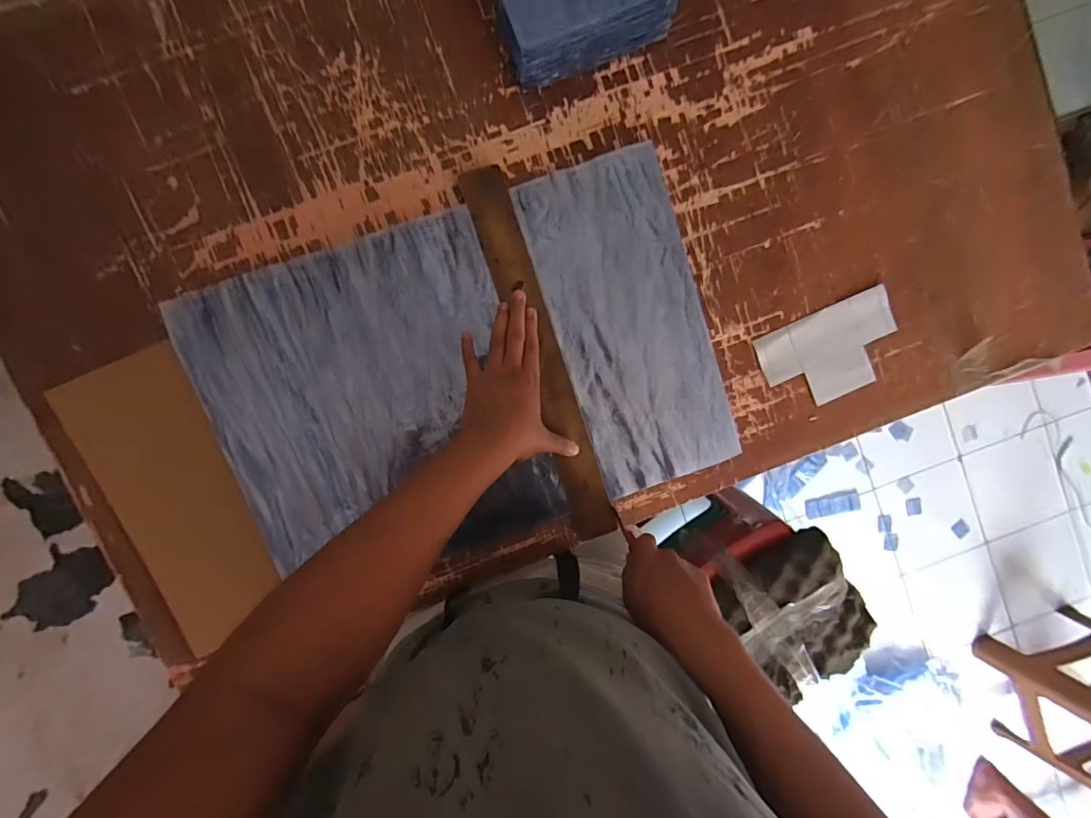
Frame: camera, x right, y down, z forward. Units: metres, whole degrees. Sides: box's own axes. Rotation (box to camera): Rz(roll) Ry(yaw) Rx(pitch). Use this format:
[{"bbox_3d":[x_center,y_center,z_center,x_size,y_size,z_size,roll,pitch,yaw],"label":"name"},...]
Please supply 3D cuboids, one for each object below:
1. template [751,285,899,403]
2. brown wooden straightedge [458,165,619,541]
[{"bbox_3d":[0.345,-0.067,0.569,0.166,0.005,0.103,-24,97,-1],"label":"template"},{"bbox_3d":[-0.001,-0.054,0.547,0.050,0.010,0.436,-19,98,-2],"label":"brown wooden straightedge"}]

